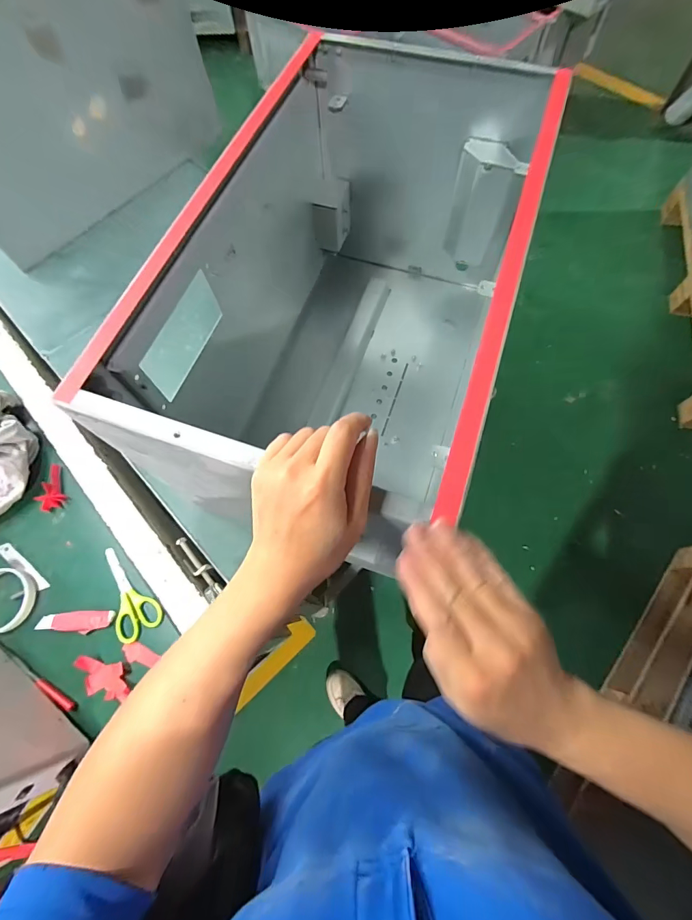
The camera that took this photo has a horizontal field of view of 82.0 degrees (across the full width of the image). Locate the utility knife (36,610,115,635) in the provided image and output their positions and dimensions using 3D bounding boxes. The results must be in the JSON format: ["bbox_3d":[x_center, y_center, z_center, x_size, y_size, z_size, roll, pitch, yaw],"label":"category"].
[{"bbox_3d":[-0.360,0.216,0.530,0.099,0.009,0.028,-2,69,2],"label":"utility knife"}]

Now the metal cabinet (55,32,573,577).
[{"bbox_3d":[0.023,-0.194,0.523,0.309,0.345,0.568,17,71,9],"label":"metal cabinet"}]

